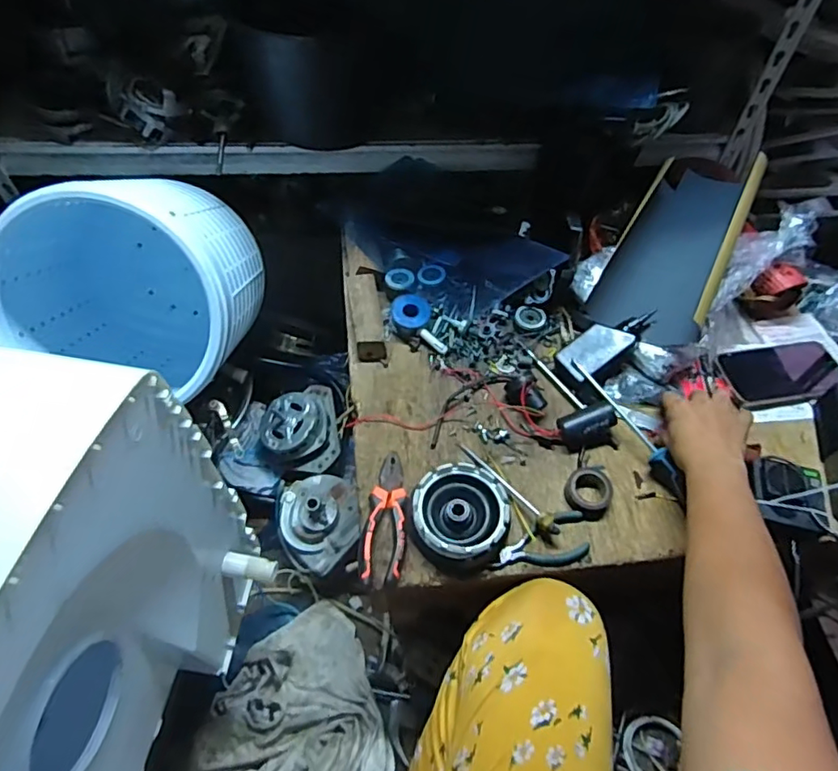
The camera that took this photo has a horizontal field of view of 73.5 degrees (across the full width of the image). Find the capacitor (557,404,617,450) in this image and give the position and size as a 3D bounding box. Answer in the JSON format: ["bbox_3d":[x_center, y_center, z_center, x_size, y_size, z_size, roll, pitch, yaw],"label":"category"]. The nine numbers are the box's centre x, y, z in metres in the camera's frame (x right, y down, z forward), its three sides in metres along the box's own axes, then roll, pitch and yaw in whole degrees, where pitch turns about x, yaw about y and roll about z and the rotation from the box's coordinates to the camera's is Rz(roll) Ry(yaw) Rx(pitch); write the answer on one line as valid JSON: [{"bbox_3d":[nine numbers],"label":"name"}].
[{"bbox_3d":[0.201,0.047,0.672,0.066,0.038,0.040,-17,58,-12],"label":"capacitor"}]

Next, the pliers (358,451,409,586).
[{"bbox_3d":[-0.036,0.141,0.614,0.046,0.020,0.146,3,56,1],"label":"pliers"}]

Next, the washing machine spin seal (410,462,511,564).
[{"bbox_3d":[0.044,0.141,0.608,0.100,0.043,0.105,0,56,-1],"label":"washing machine spin seal"}]

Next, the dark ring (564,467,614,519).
[{"bbox_3d":[0.192,0.121,0.633,0.052,0.022,0.051,0,56,-1],"label":"dark ring"}]

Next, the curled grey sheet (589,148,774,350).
[{"bbox_3d":[0.335,-0.189,0.736,0.147,0.116,0.274,20,82,12],"label":"curled grey sheet"}]

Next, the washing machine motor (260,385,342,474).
[{"bbox_3d":[-0.211,0.074,0.987,0.131,0.074,0.162,-10,56,-8],"label":"washing machine motor"}]

